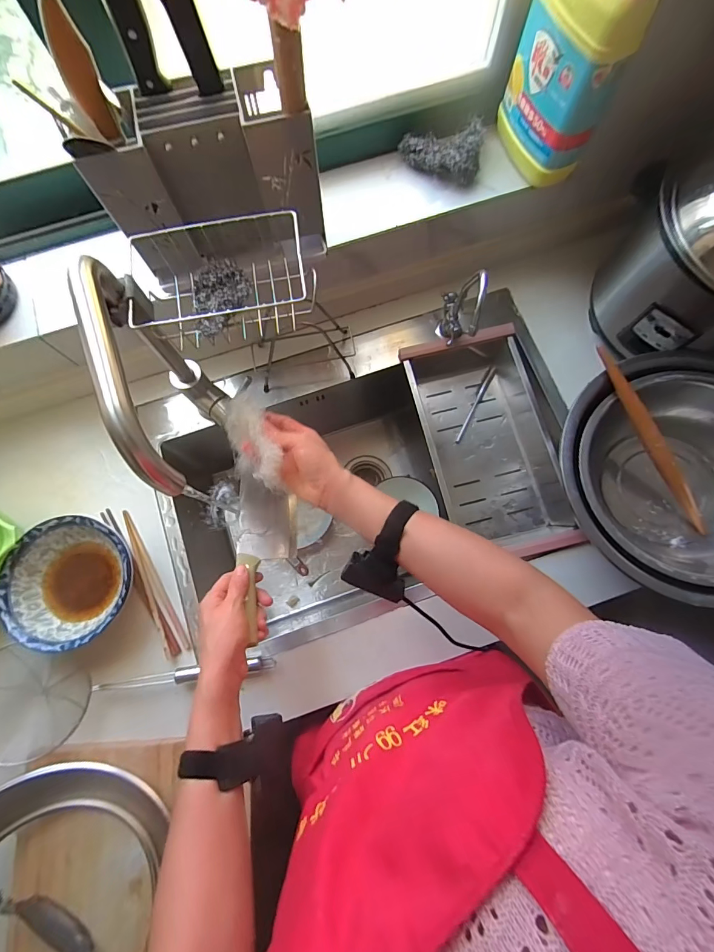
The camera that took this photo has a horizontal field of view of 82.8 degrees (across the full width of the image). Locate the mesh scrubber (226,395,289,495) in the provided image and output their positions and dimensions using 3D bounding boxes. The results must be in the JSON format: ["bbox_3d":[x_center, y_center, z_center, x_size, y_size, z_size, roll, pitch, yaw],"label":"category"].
[{"bbox_3d":[-0.129,-0.033,0.504,0.059,0.061,0.124,-24,78,-4],"label":"mesh scrubber"}]

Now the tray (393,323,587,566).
[{"bbox_3d":[0.218,-0.059,0.690,0.199,0.098,0.362,-13,77,-2],"label":"tray"}]

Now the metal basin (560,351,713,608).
[{"bbox_3d":[0.443,-0.001,0.585,0.316,0.132,0.332,0,77,1],"label":"metal basin"}]

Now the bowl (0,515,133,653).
[{"bbox_3d":[-0.406,0.152,0.589,0.171,0.068,0.173,0,77,1],"label":"bowl"}]

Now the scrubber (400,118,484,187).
[{"bbox_3d":[0.121,-0.467,0.585,0.114,0.032,0.076,6,77,2],"label":"scrubber"}]

